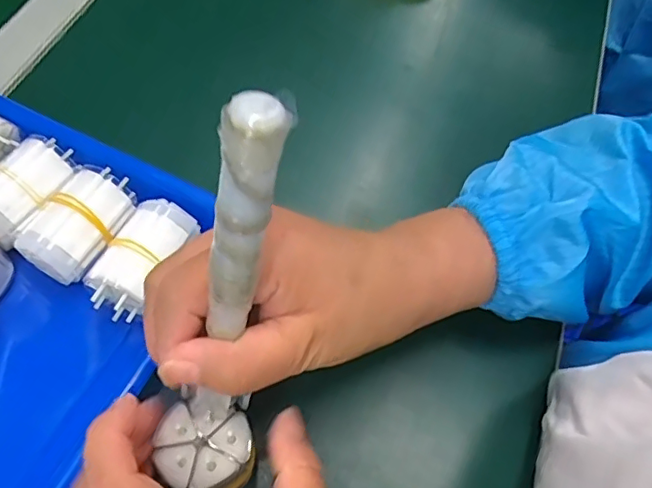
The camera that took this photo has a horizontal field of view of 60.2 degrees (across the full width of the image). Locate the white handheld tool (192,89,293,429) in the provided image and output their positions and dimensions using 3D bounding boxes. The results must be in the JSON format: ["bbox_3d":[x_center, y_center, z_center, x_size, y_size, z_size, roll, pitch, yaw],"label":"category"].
[{"bbox_3d":[-0.033,0.018,0.196,0.016,0.148,0.014,25,42,10],"label":"white handheld tool"}]

